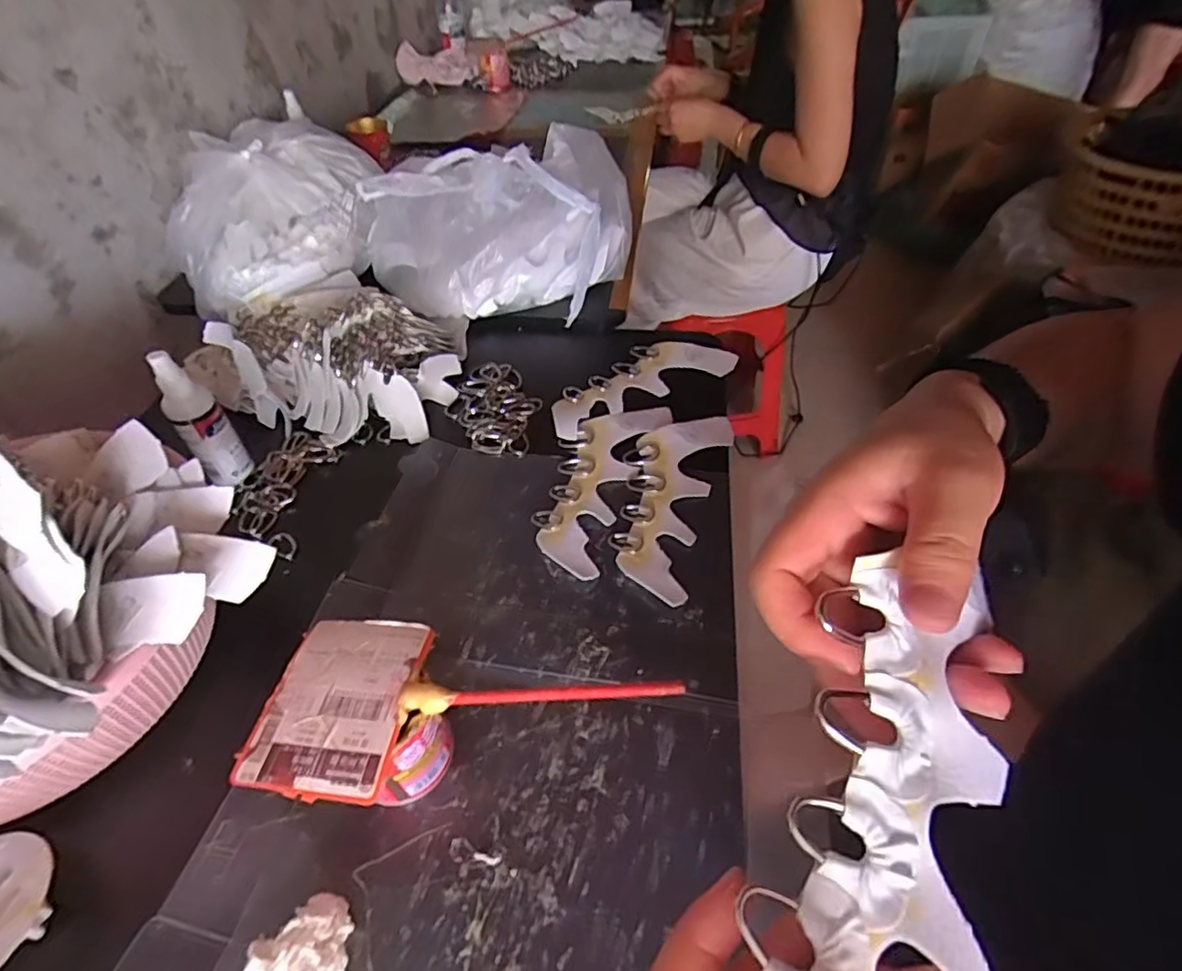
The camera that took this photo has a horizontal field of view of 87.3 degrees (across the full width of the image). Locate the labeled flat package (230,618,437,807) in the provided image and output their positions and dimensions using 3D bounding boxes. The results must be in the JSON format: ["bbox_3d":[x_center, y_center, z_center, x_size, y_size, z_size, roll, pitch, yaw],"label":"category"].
[{"bbox_3d":[-0.140,0.118,0.345,0.079,0.007,0.101,4,47,8],"label":"labeled flat package"}]

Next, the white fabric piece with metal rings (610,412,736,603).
[{"bbox_3d":[0.063,0.004,0.528,0.080,0.008,0.207,14,48,14],"label":"white fabric piece with metal rings"}]

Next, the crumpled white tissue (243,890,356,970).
[{"bbox_3d":[-0.148,0.233,0.314,0.047,0.024,0.042,-8,47,-5],"label":"crumpled white tissue"}]

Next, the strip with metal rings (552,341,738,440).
[{"bbox_3d":[0.044,-0.108,0.632,0.205,0.010,0.086,-29,52,-24],"label":"strip with metal rings"}]

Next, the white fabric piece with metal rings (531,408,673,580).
[{"bbox_3d":[0.003,-0.010,0.543,0.076,0.007,0.206,15,49,16],"label":"white fabric piece with metal rings"}]

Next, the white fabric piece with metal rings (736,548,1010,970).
[{"bbox_3d":[0.092,0.091,0.184,0.064,0.016,0.142,30,62,1],"label":"white fabric piece with metal rings"}]

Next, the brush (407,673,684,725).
[{"bbox_3d":[-0.030,0.106,0.318,0.156,0.007,0.020,-9,44,19],"label":"brush"}]

